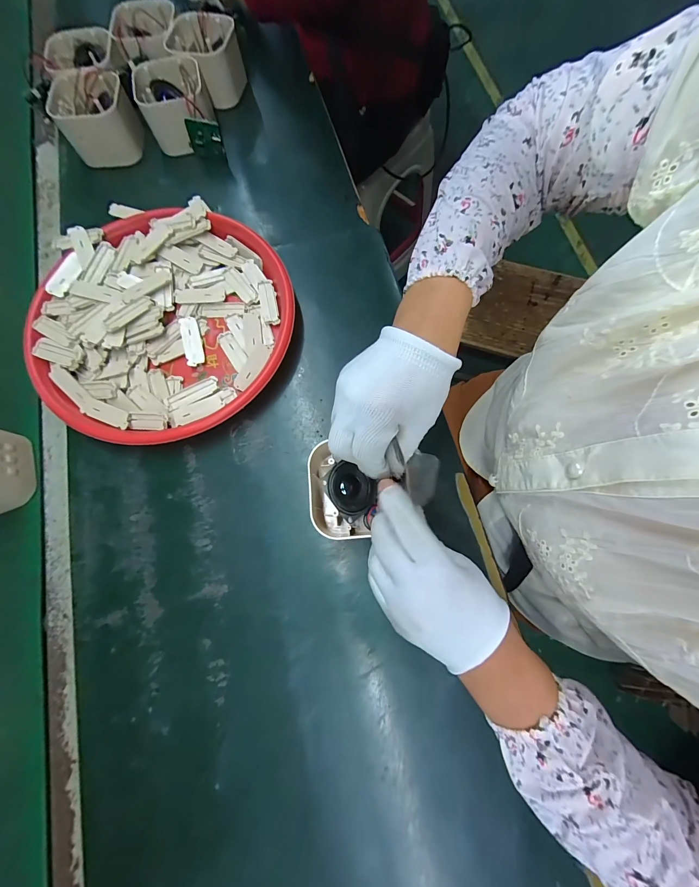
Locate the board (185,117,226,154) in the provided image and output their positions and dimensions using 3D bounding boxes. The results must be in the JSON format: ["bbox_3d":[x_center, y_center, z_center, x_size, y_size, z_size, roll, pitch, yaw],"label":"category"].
[{"bbox_3d":[-0.199,-0.422,0.434,0.045,0.038,0.008,10,72,-4],"label":"board"}]

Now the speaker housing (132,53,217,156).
[{"bbox_3d":[-0.240,-0.464,0.442,0.094,0.063,0.098,-12,76,-1],"label":"speaker housing"}]

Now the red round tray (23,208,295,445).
[{"bbox_3d":[-0.216,-0.145,0.369,0.272,0.037,0.284,0,76,1],"label":"red round tray"}]

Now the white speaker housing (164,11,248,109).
[{"bbox_3d":[-0.207,-0.565,0.464,0.098,0.055,0.096,-11,76,0],"label":"white speaker housing"}]

